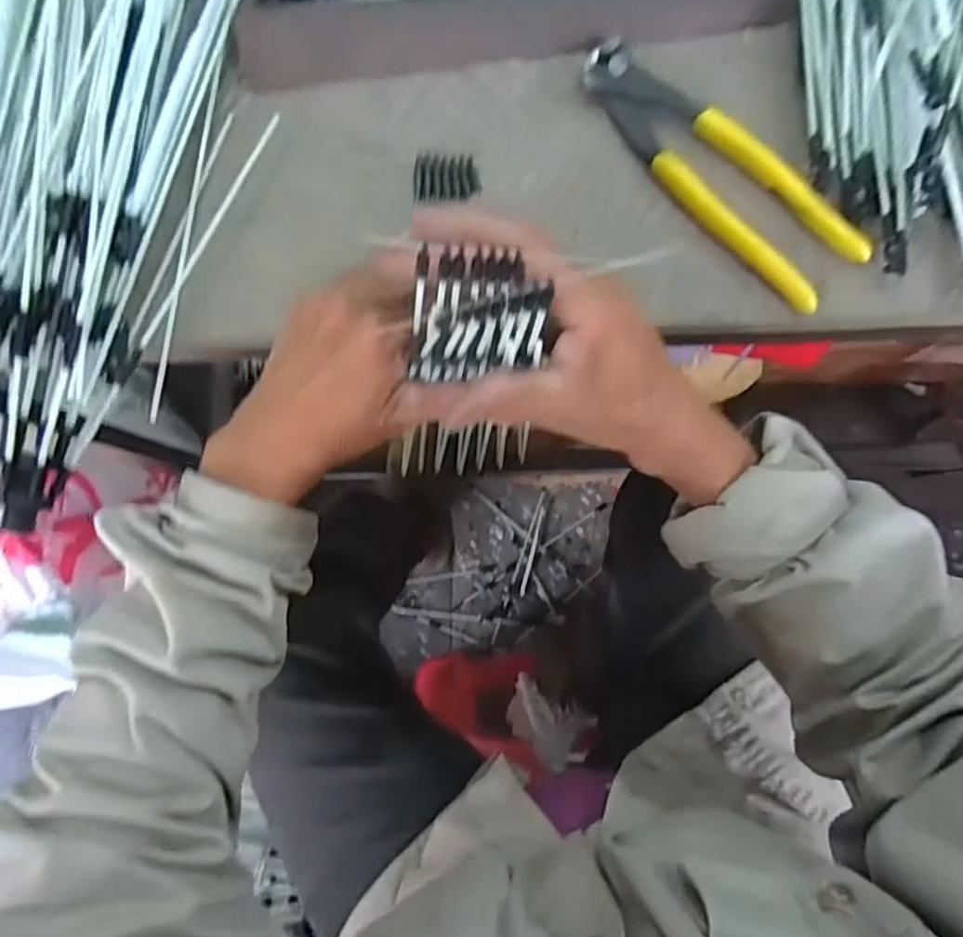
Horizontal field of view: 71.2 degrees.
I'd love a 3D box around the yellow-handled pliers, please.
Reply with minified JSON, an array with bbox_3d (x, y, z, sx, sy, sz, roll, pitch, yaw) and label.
[{"bbox_3d":[0.115,-0.151,0.332,0.049,0.011,0.165,-43,82,-4],"label":"yellow-handled pliers"}]

